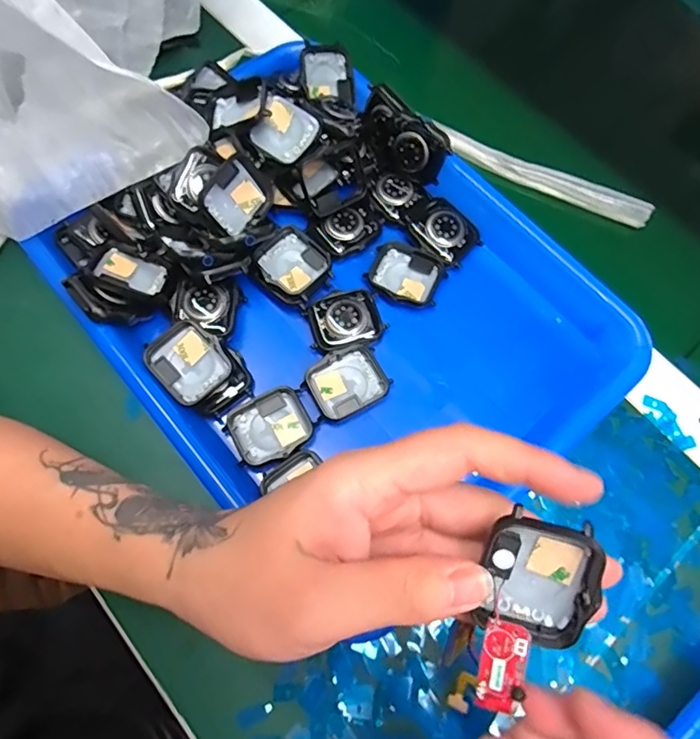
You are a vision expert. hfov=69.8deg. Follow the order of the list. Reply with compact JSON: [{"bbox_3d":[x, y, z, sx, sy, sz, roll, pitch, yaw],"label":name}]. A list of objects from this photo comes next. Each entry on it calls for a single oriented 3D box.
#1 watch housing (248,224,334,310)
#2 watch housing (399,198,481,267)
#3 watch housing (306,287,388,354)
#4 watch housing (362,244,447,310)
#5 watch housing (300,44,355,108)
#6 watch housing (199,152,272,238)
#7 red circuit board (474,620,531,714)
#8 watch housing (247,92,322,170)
[{"bbox_3d":[-0.036,-0.064,0.313,0.041,0.010,0.044,-42,76,-14],"label":"watch housing"},{"bbox_3d":[0.061,-0.091,0.329,0.037,0.012,0.044,-37,74,-13],"label":"watch housing"},{"bbox_3d":[-0.003,-0.031,0.309,0.045,0.008,0.037,-11,70,-5],"label":"watch housing"},{"bbox_3d":[0.036,-0.061,0.324,0.045,0.009,0.036,25,71,8],"label":"watch housing"},{"bbox_3d":[-0.015,-0.198,0.340,0.037,0.035,0.011,-16,39,-24],"label":"watch housing"},{"bbox_3d":[-0.067,-0.100,0.296,0.008,0.037,0.042,24,72,38],"label":"watch housing"},{"bbox_3d":[0.052,0.102,0.171,0.014,0.004,0.029,13,87,4],"label":"red circuit board"},{"bbox_3d":[-0.040,-0.149,0.315,0.042,0.010,0.041,38,91,12],"label":"watch housing"}]

